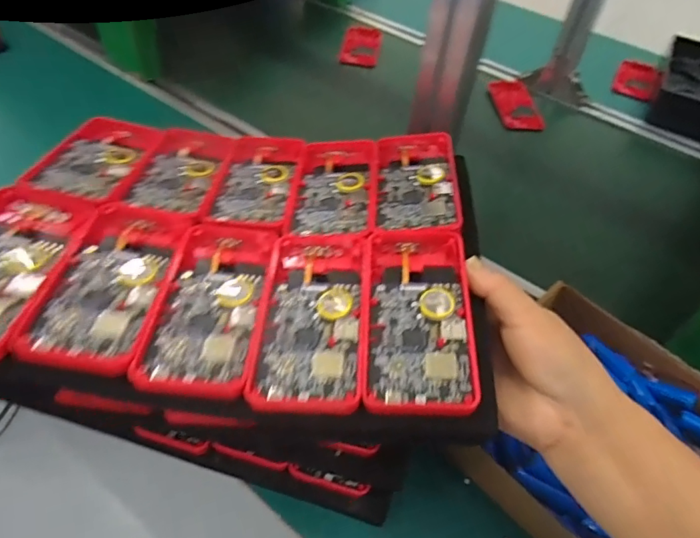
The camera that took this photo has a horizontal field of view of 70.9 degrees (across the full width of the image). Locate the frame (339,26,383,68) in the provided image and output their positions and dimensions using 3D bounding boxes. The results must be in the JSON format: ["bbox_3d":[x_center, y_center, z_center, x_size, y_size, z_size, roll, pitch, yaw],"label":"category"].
[{"bbox_3d":[0.021,-0.391,0.863,0.064,0.016,0.118,10,50,2],"label":"frame"}]

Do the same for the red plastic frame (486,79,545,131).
[{"bbox_3d":[0.266,-0.268,0.796,0.074,0.015,0.136,-1,50,-7],"label":"red plastic frame"}]

